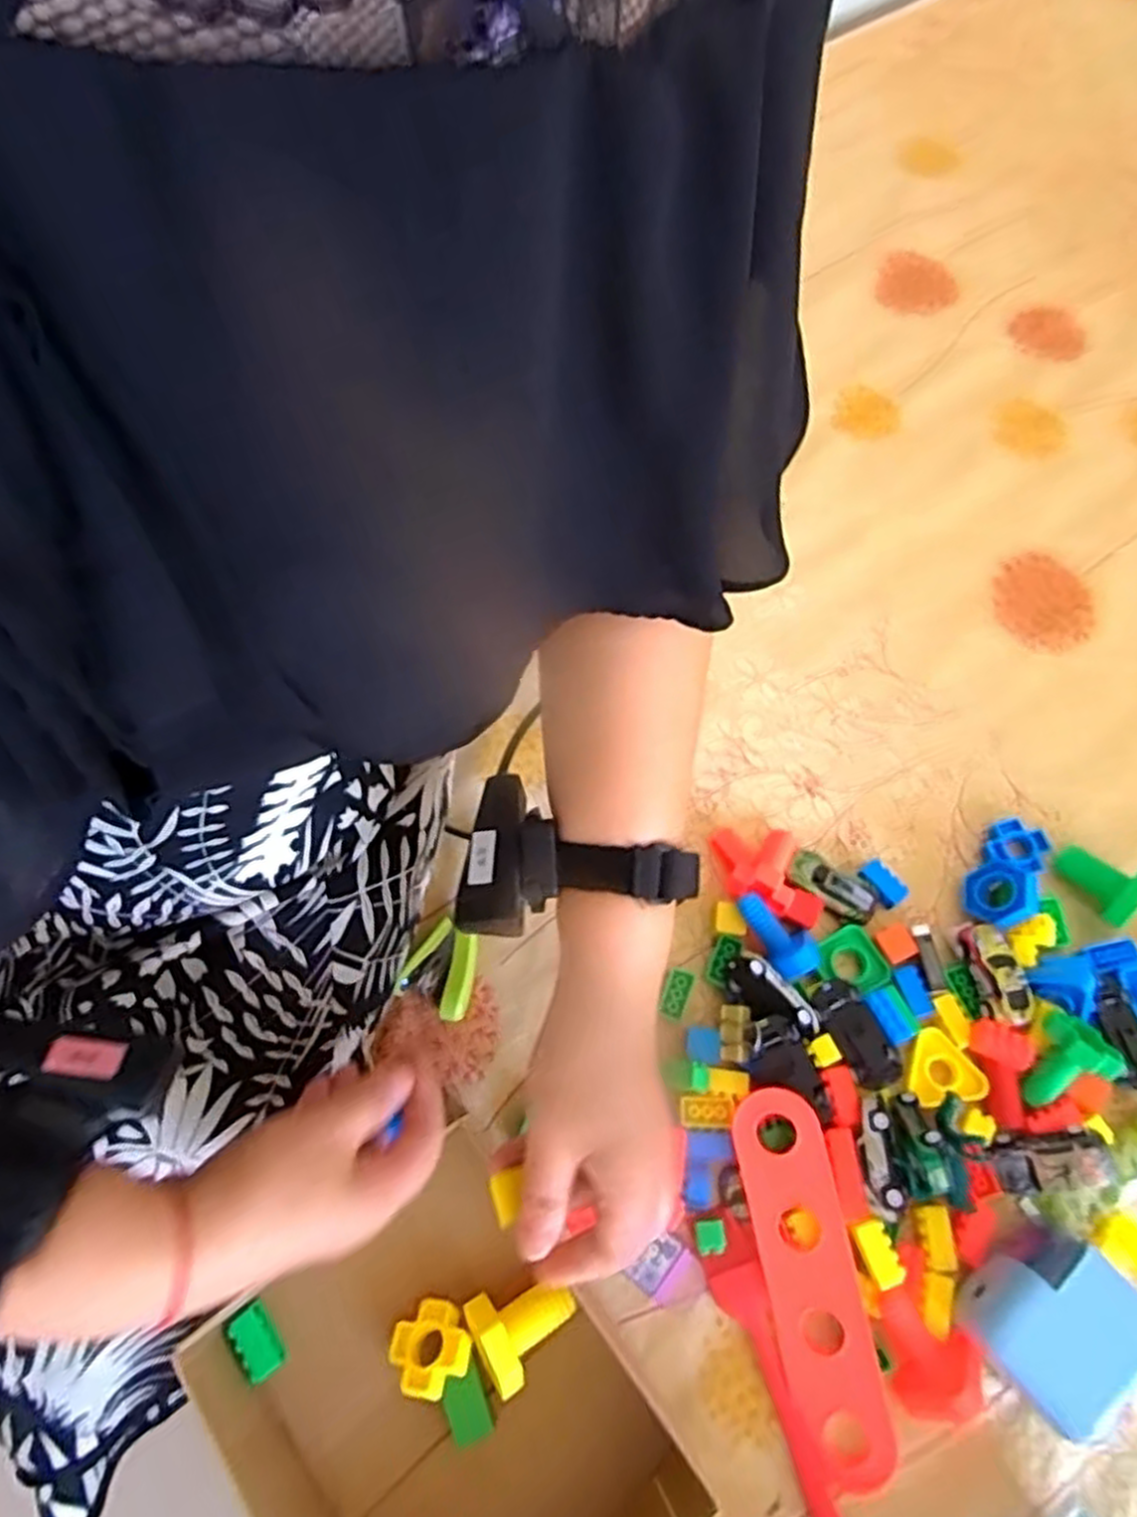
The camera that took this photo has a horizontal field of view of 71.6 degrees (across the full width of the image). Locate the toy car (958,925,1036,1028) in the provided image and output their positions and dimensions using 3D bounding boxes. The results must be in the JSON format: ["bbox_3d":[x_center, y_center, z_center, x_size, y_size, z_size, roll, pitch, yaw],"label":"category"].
[{"bbox_3d":[0.271,0.134,0.502,0.028,0.021,0.066,-7,53,-3],"label":"toy car"}]

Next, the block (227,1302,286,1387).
[{"bbox_3d":[-0.165,0.308,0.416,0.033,0.007,0.020,55,36,10],"label":"block"}]

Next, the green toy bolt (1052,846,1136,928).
[{"bbox_3d":[0.360,0.079,0.527,0.036,0.030,0.054,-40,72,-16],"label":"green toy bolt"}]

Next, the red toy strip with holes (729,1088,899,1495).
[{"bbox_3d":[0.136,0.292,0.443,0.053,0.007,0.195,-15,75,11],"label":"red toy strip with holes"}]

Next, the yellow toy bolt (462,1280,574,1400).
[{"bbox_3d":[-0.024,0.303,0.425,0.050,0.038,0.048,-35,71,-14],"label":"yellow toy bolt"}]

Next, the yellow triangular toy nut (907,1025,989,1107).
[{"bbox_3d":[0.230,0.197,0.489,0.043,0.012,0.047,-29,69,-12],"label":"yellow triangular toy nut"}]

